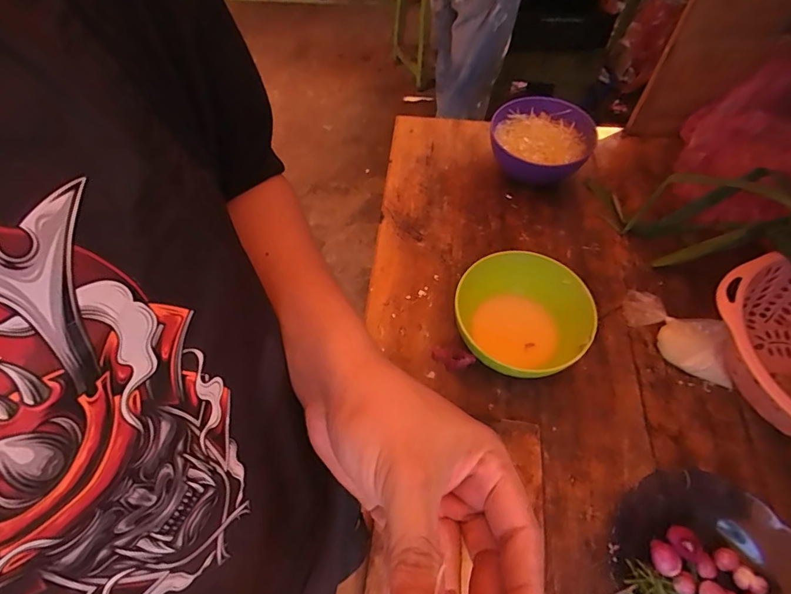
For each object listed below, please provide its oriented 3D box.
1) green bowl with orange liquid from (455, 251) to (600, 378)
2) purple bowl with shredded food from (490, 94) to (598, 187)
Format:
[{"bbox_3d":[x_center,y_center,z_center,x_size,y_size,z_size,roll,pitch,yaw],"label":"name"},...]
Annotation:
[{"bbox_3d":[0.140,0.029,0.505,0.142,0.068,0.139,0,57,0],"label":"green bowl with orange liquid"},{"bbox_3d":[0.214,-0.226,0.676,0.147,0.076,0.150,0,57,0],"label":"purple bowl with shredded food"}]

